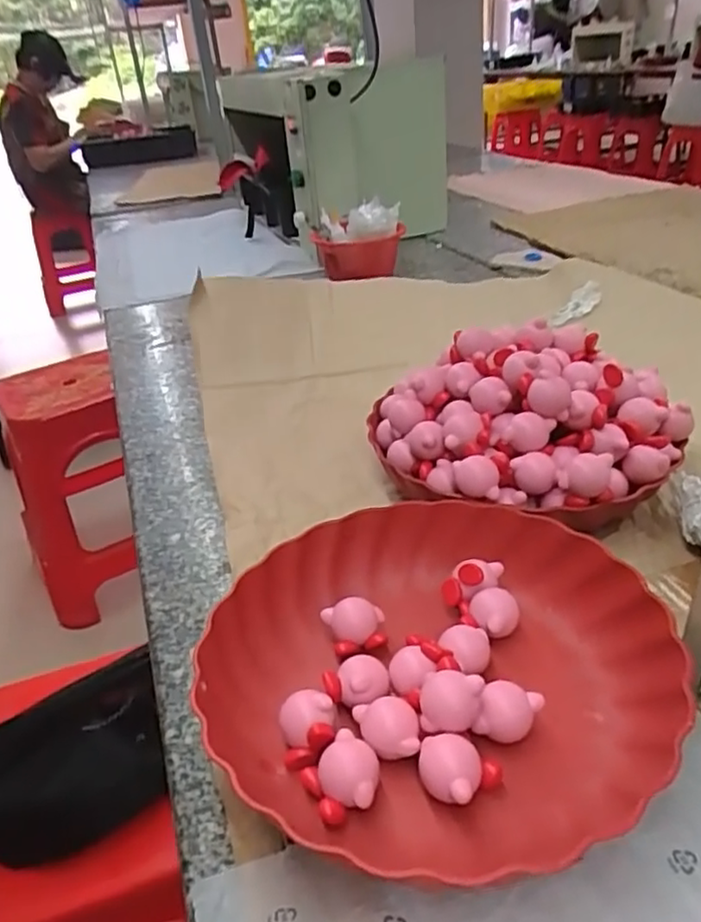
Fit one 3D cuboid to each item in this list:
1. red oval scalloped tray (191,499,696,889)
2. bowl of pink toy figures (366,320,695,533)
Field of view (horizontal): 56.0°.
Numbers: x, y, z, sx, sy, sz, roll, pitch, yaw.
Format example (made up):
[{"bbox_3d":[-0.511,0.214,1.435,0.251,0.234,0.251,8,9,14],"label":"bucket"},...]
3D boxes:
[{"bbox_3d":[0.048,0.105,0.367,0.234,0.045,0.220,6,34,19],"label":"red oval scalloped tray"},{"bbox_3d":[0.127,-0.028,0.506,0.198,0.098,0.193,-5,32,3],"label":"bowl of pink toy figures"}]

